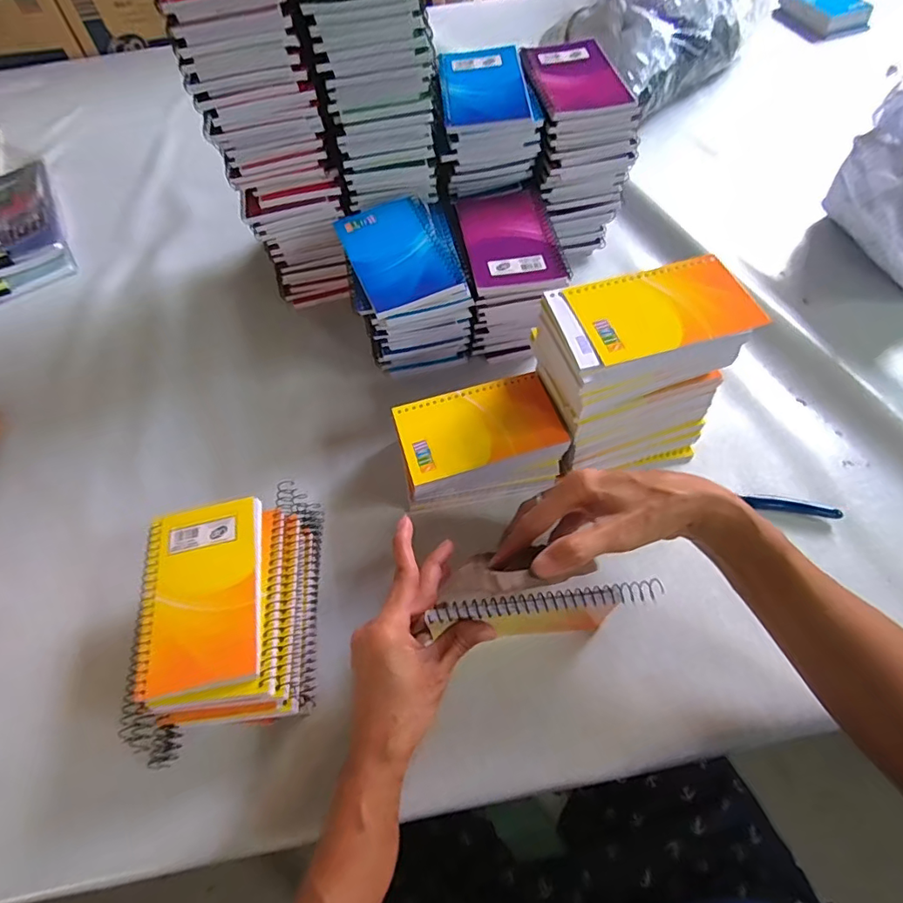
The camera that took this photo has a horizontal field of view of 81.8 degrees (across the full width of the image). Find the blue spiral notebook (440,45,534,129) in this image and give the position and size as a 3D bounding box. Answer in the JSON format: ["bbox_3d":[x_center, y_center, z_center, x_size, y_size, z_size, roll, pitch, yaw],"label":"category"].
[{"bbox_3d":[0.031,-0.356,0.506,0.080,0.011,0.120,-5,59,1],"label":"blue spiral notebook"}]

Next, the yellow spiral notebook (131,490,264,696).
[{"bbox_3d":[-0.178,0.098,0.372,0.085,0.007,0.130,-11,59,-3],"label":"yellow spiral notebook"}]

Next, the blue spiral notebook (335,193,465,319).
[{"bbox_3d":[-0.048,-0.180,0.468,0.085,0.011,0.127,-20,60,-8],"label":"blue spiral notebook"}]

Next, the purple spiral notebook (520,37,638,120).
[{"bbox_3d":[0.122,-0.370,0.512,0.086,0.009,0.130,-10,59,-3],"label":"purple spiral notebook"}]

